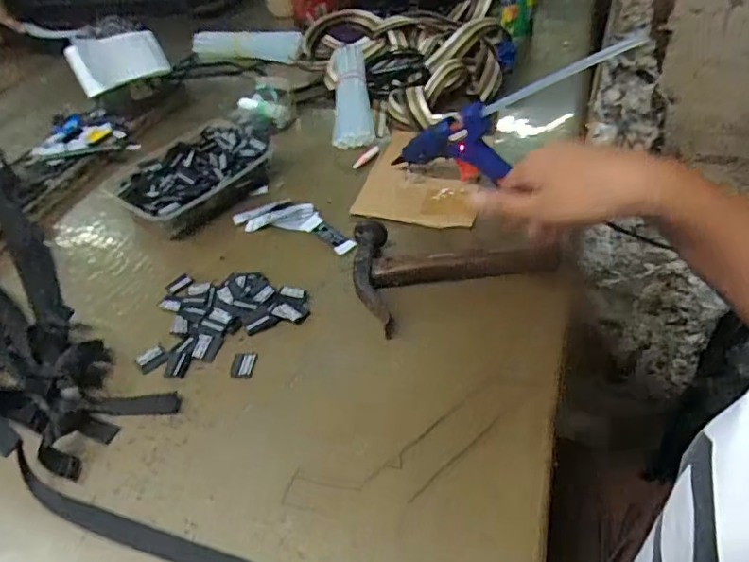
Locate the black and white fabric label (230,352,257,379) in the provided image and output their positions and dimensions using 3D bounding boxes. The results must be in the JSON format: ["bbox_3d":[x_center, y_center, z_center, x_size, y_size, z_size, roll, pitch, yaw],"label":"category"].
[{"bbox_3d":[-0.107,0.068,0.445,0.019,0.004,0.025,5,46,10],"label":"black and white fabric label"}]

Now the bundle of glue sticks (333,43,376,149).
[{"bbox_3d":[-0.033,-0.251,0.717,0.049,0.035,0.211,-6,46,-1],"label":"bundle of glue sticks"}]

